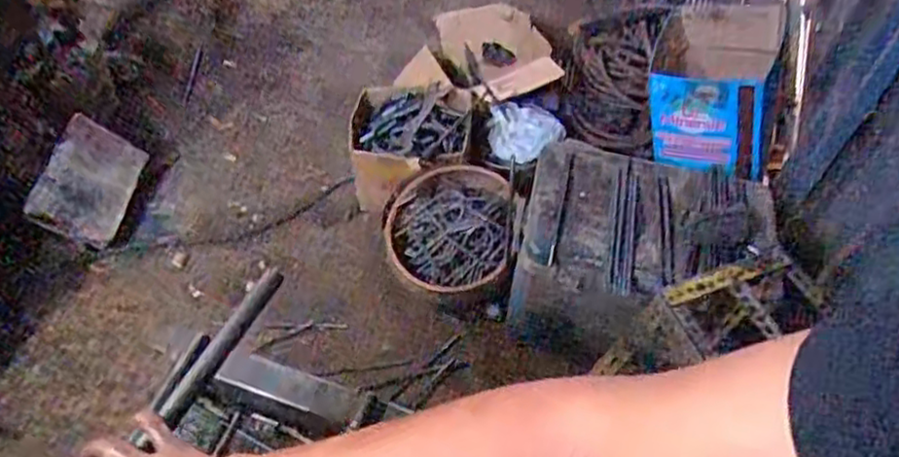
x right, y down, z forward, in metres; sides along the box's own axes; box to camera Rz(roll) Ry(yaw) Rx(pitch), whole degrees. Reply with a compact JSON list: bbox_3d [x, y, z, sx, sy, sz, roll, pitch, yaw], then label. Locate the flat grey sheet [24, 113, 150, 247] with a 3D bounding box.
[{"bbox_3d":[-0.881,-0.116,1.704,0.194,0.020,0.291,28,55,-29],"label":"flat grey sheet"}]

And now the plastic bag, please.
[{"bbox_3d":[0.192,-0.232,1.751,0.193,0.063,0.209,8,53,2],"label":"plastic bag"}]

